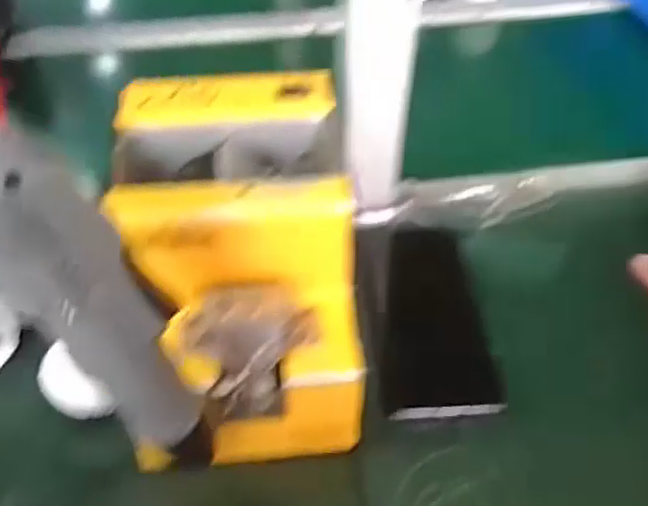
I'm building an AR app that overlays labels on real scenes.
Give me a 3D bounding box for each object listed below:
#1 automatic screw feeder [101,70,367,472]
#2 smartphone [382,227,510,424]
[{"bbox_3d":[-0.048,0.005,0.386,0.122,0.129,0.181,-5,46,-5],"label":"automatic screw feeder"},{"bbox_3d":[0.079,0.042,0.469,0.075,0.007,0.163,1,45,1],"label":"smartphone"}]

